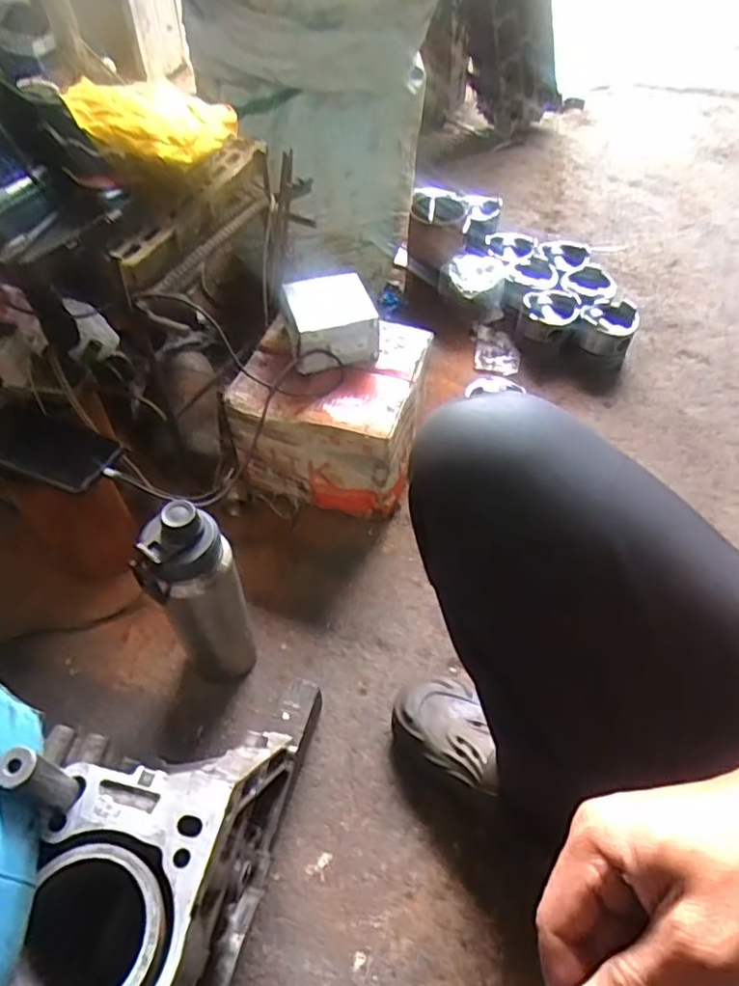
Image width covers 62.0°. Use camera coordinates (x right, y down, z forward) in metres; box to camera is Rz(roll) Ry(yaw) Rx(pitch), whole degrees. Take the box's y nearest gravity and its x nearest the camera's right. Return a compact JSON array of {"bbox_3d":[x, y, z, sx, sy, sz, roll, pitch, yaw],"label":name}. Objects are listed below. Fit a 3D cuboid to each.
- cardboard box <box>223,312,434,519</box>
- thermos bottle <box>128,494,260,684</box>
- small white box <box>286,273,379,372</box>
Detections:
[{"bbox_3d":[-0.050,-0.108,0.861,0.225,0.187,0.204,15,52,8],"label":"cardboard box"},{"bbox_3d":[-0.173,0.104,0.629,0.087,0.266,0.080,-12,53,-13],"label":"thermos bottle"},{"bbox_3d":[-0.048,-0.223,0.799,0.118,0.067,0.105,-11,52,-10],"label":"small white box"}]

